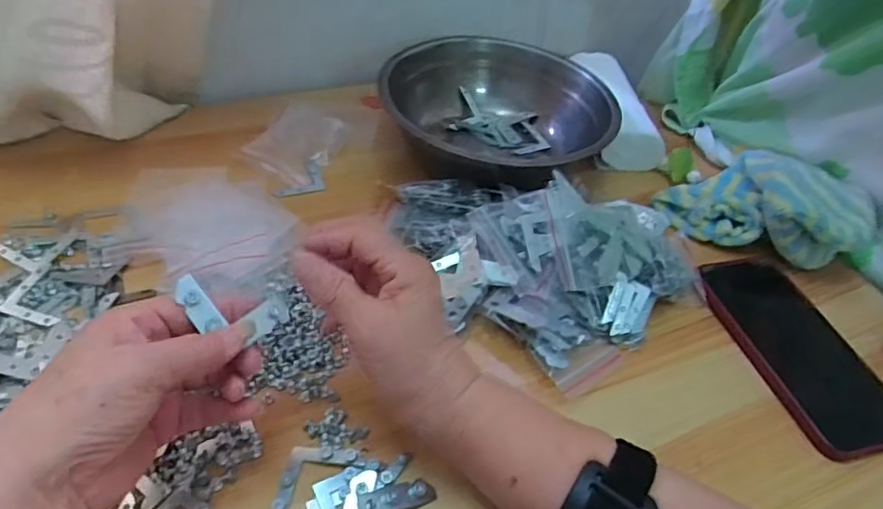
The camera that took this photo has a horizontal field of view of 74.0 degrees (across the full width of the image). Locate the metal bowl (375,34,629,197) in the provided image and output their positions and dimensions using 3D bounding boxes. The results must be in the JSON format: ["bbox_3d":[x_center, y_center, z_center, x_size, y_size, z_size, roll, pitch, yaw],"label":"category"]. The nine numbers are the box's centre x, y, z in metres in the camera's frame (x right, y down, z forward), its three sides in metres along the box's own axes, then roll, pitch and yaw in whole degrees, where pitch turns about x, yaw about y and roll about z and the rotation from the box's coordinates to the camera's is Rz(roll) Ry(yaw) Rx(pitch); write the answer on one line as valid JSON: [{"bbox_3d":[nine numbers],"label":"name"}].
[{"bbox_3d":[0.059,-0.127,0.553,0.197,0.073,0.203,37,51,26],"label":"metal bowl"}]

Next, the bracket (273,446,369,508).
[{"bbox_3d":[-0.072,0.119,0.326,0.056,0.004,0.030,-28,55,-31],"label":"bracket"}]

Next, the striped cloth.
[{"bbox_3d":[0.279,-0.054,0.513,0.160,0.049,0.117,15,45,6],"label":"striped cloth"}]

